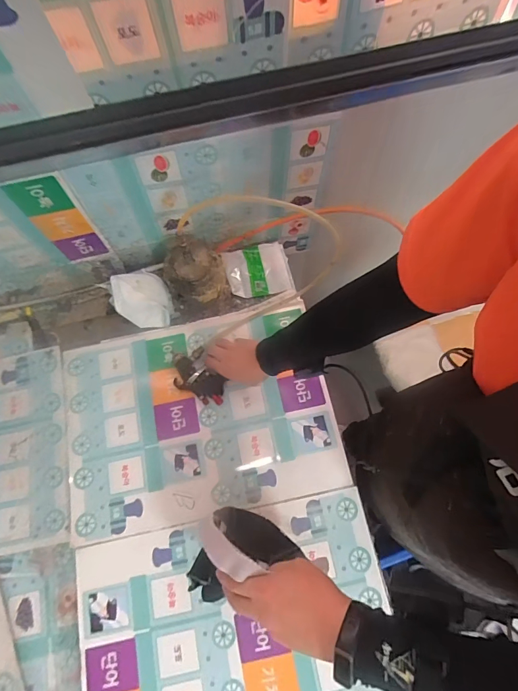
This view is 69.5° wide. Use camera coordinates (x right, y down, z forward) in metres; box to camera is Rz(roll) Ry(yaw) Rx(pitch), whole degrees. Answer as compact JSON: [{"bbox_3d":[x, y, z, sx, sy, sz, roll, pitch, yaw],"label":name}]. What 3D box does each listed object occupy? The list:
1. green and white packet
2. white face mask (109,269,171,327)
[{"bbox_3d":[-0.002,-0.175,0.861,0.148,0.034,0.127,-8,72,0],"label":"green and white packet"},{"bbox_3d":[-0.256,-0.102,0.819,0.117,0.061,0.113,-1,72,2],"label":"white face mask"}]

